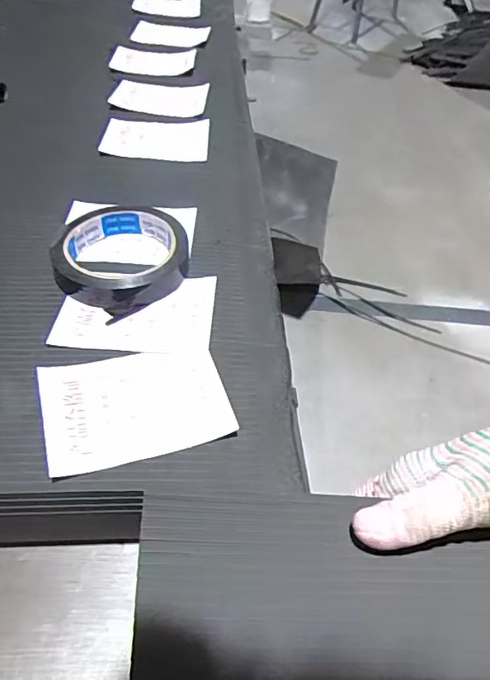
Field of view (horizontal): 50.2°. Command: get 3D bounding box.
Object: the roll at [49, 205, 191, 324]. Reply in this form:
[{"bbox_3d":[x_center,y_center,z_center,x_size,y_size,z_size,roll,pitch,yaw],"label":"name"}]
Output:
[{"bbox_3d":[-0.092,-0.062,0.392,0.097,0.024,0.102,2,47,-2],"label":"roll"}]

